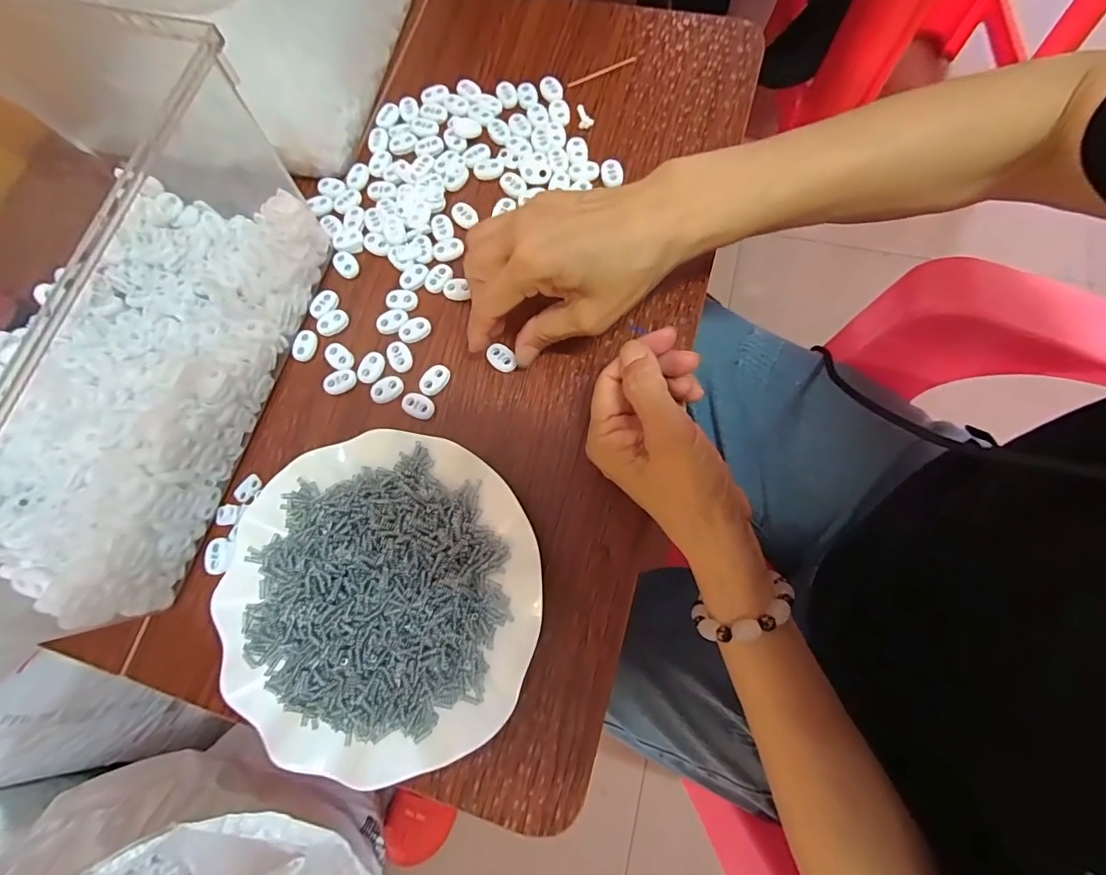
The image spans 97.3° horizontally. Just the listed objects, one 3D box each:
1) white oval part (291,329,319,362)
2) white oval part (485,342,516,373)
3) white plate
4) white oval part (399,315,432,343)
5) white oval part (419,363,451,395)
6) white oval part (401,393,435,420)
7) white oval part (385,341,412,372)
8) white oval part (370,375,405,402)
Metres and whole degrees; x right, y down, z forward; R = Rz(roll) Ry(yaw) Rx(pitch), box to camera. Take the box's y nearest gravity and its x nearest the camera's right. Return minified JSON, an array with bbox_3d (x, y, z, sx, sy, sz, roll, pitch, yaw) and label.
[{"bbox_3d":[-0.174,-0.065,0.342,0.015,0.004,0.022,8,74,4],"label":"white oval part"},{"bbox_3d":[-0.034,-0.054,0.326,0.023,0.004,0.015,42,80,12],"label":"white oval part"},{"bbox_3d":[-0.101,0.089,0.281,0.181,0.022,0.177,-1,74,2],"label":"white plate"},{"bbox_3d":[-0.096,-0.075,0.337,0.022,0.004,0.016,-34,76,-7],"label":"white oval part"},{"bbox_3d":[-0.080,-0.039,0.327,0.017,0.004,0.023,30,77,10],"label":"white oval part"},{"bbox_3d":[-0.090,-0.021,0.323,0.022,0.004,0.015,21,76,8],"label":"white oval part"},{"bbox_3d":[-0.106,-0.056,0.333,0.016,0.004,0.024,-26,75,-5],"label":"white oval part"},{"bbox_3d":[-0.112,-0.032,0.328,0.023,0.004,0.015,-34,76,-7],"label":"white oval part"}]

